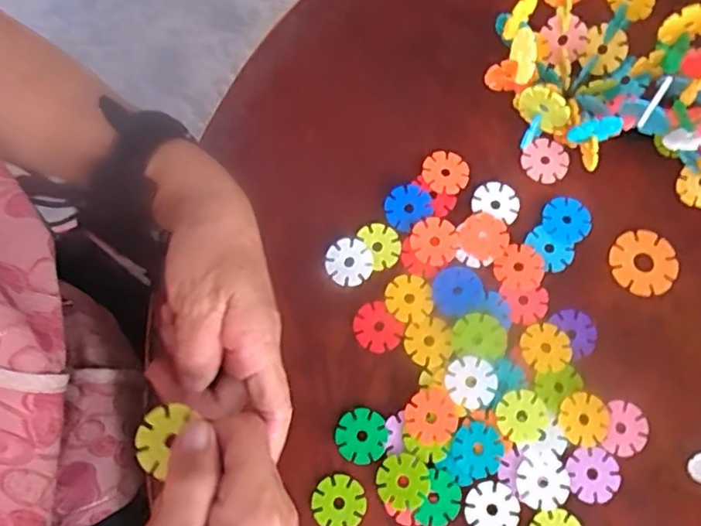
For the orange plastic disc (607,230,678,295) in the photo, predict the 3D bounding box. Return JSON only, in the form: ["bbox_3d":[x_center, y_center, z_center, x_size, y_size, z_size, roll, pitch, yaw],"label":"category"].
[{"bbox_3d":[0.196,0.000,0.408,0.044,0.005,0.042,0,73,1],"label":"orange plastic disc"}]

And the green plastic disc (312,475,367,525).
[{"bbox_3d":[-0.008,0.144,0.364,0.029,0.004,0.031,0,73,1],"label":"green plastic disc"}]

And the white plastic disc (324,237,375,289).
[{"bbox_3d":[-0.001,0.000,0.409,0.031,0.004,0.031,0,81,1],"label":"white plastic disc"}]

